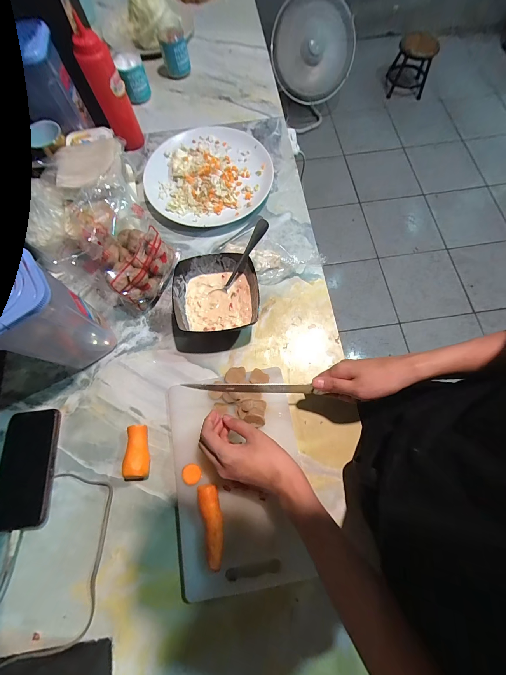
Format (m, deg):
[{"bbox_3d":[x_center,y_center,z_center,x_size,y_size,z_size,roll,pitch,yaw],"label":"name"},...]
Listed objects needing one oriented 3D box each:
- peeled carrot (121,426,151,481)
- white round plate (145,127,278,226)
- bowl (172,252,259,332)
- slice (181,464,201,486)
[{"bbox_3d":[-0.173,0.176,0.413,0.039,0.037,0.080,-1,72,1],"label":"peeled carrot"},{"bbox_3d":[-0.095,-0.350,0.579,0.242,0.035,0.273,33,76,11],"label":"white round plate"},{"bbox_3d":[-0.062,-0.074,0.477,0.141,0.061,0.126,-2,72,0],"label":"bowl"},{"bbox_3d":[-0.092,0.204,0.405,0.027,0.004,0.027,3,67,-7],"label":"slice"}]

